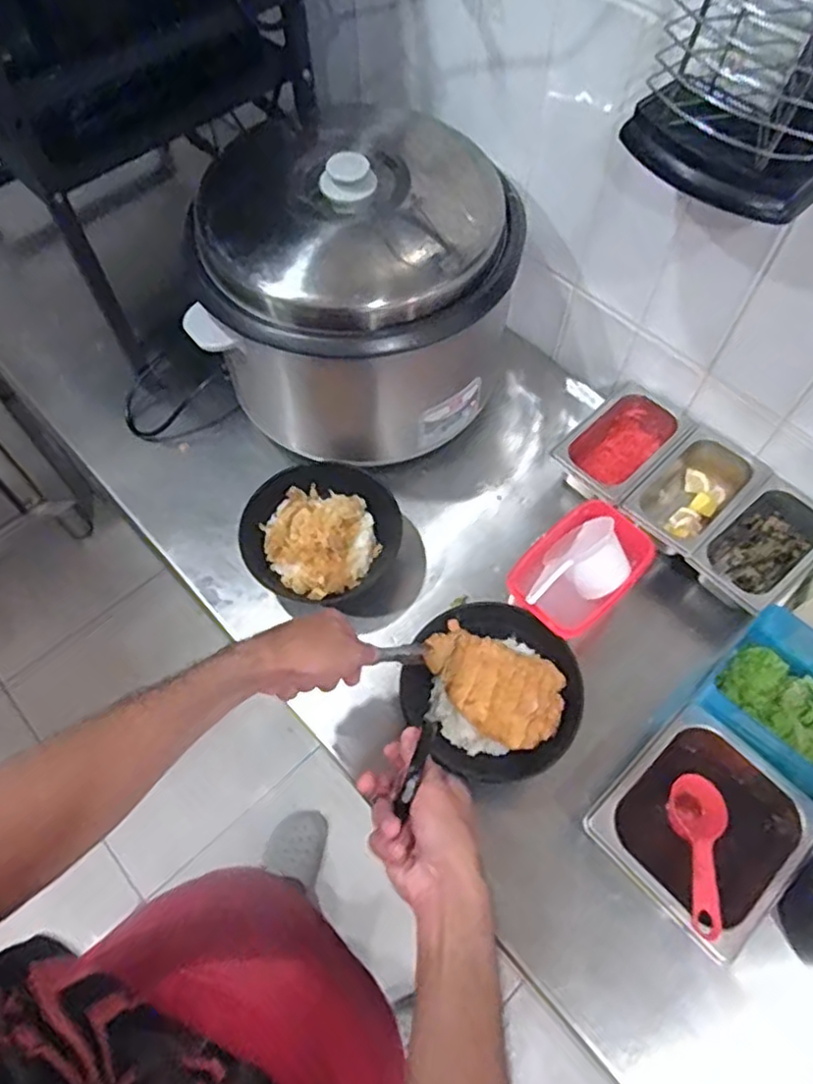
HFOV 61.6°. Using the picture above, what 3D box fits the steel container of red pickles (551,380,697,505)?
[{"bbox_3d":[0.273,-0.119,0.870,0.108,0.068,0.179,40,69,19],"label":"steel container of red pickles"}]

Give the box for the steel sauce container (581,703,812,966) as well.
[{"bbox_3d":[0.283,0.273,0.660,0.179,0.071,0.160,-38,68,-18],"label":"steel sauce container"}]

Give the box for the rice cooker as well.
[{"bbox_3d":[-0.054,-0.302,0.827,0.361,0.288,0.322,0,62,0],"label":"rice cooker"}]

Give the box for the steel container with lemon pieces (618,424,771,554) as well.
[{"bbox_3d":[0.347,-0.054,0.838,0.165,0.068,0.100,-39,68,-18],"label":"steel container with lemon pieces"}]

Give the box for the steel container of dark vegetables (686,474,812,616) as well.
[{"bbox_3d":[0.417,0.015,0.807,0.168,0.074,0.104,-38,68,-18],"label":"steel container of dark vegetables"}]

